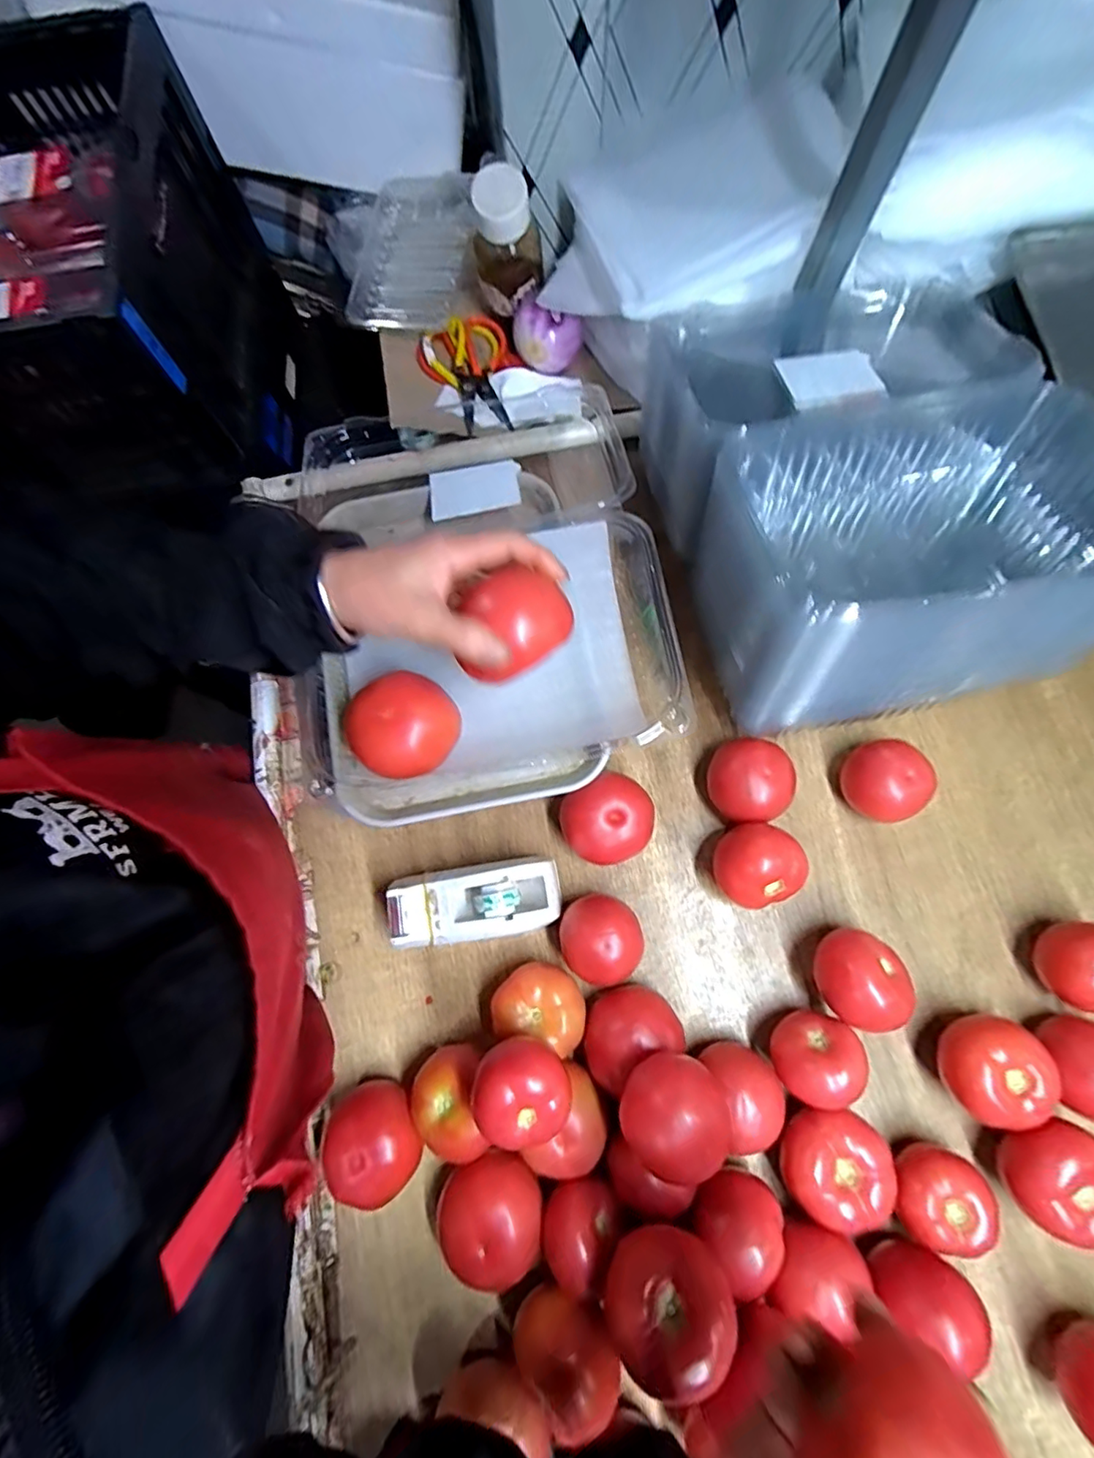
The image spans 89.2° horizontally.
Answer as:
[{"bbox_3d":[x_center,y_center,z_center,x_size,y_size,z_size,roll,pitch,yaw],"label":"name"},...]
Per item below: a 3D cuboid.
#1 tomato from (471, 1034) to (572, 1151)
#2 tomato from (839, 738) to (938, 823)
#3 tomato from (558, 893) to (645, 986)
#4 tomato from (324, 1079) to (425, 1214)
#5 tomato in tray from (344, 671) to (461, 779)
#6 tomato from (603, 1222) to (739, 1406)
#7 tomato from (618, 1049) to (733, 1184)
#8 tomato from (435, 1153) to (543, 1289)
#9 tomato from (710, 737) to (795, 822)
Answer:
[{"bbox_3d":[-0.017,0.258,0.399,0.062,0.053,0.064,-1,75,2],"label":"tomato"},{"bbox_3d":[0.303,0.047,0.497,0.064,0.062,0.070,0,77,2],"label":"tomato"},{"bbox_3d":[0.046,0.176,0.468,0.065,0.062,0.068,-1,75,2],"label":"tomato"},{"bbox_3d":[-0.134,0.325,0.439,0.072,0.054,0.081,-15,75,-2],"label":"tomato"},{"bbox_3d":[-0.104,-0.001,0.410,0.075,0.051,0.077,24,77,9],"label":"tomato in tray"},{"bbox_3d":[0.078,0.369,0.362,0.075,0.058,0.065,-27,75,-5],"label":"tomato"},{"bbox_3d":[0.090,0.271,0.394,0.071,0.052,0.070,-24,75,-4],"label":"tomato"},{"bbox_3d":[-0.042,0.368,0.422,0.074,0.059,0.069,-1,75,2],"label":"tomato"},{"bbox_3d":[0.182,0.047,0.503,0.068,0.055,0.074,-1,75,2],"label":"tomato"}]

